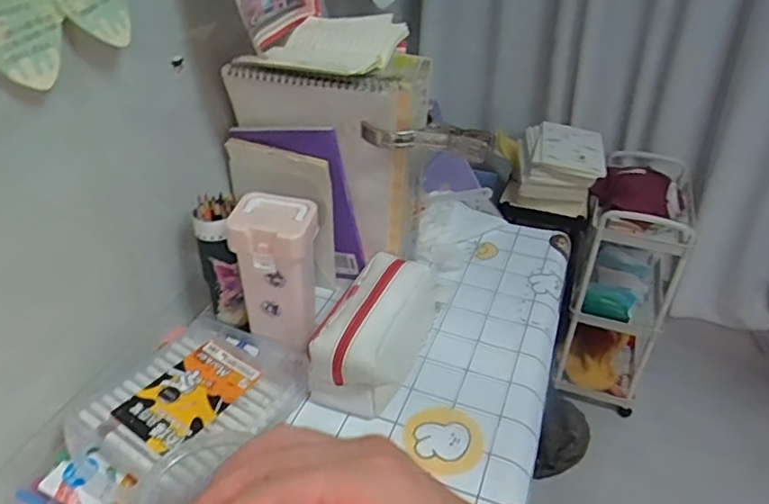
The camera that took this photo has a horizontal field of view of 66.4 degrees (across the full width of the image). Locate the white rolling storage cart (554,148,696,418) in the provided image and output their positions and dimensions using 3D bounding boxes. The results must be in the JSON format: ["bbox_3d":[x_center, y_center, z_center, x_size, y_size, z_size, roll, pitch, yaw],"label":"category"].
[{"bbox_3d":[0.631,0.060,1.545,0.244,0.559,0.431,19,38,20],"label":"white rolling storage cart"}]

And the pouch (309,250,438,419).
[{"bbox_3d":[-0.005,0.079,0.655,0.092,0.089,0.199,14,37,15],"label":"pouch"}]

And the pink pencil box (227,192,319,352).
[{"bbox_3d":[-0.114,0.024,0.630,0.081,0.157,0.067,1,35,-3],"label":"pink pencil box"}]

